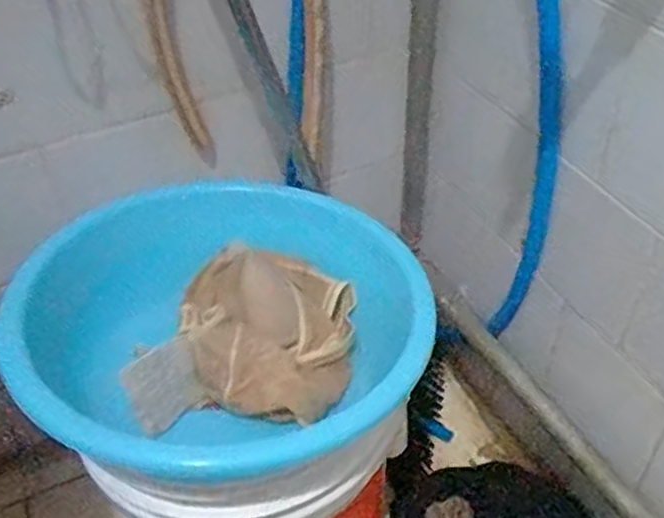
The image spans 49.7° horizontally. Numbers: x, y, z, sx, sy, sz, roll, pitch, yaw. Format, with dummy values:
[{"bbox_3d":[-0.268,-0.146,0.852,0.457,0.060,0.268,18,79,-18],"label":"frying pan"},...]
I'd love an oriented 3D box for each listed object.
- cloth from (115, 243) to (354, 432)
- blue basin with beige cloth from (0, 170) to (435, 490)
[{"bbox_3d":[-0.068,0.065,0.644,0.165,0.056,0.208,5,44,10],"label":"cloth"},{"bbox_3d":[-0.075,0.046,0.626,0.319,0.113,0.297,-2,43,2],"label":"blue basin with beige cloth"}]

